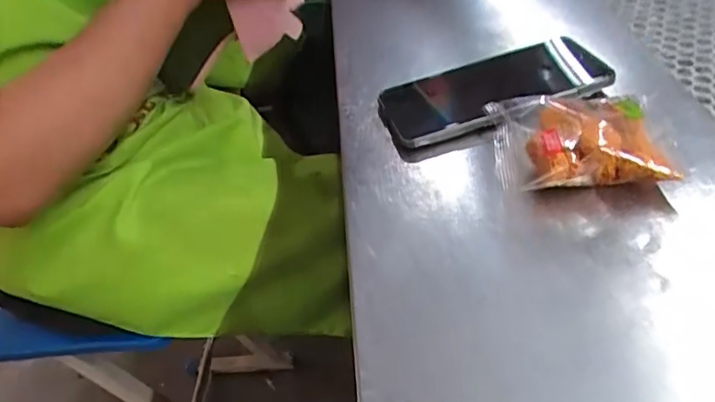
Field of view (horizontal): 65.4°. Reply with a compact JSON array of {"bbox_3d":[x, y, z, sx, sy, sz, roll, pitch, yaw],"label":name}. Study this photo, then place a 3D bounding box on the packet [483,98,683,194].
[{"bbox_3d":[0.136,-0.037,0.347,0.097,0.039,0.079,-5,45,9],"label":"packet"}]

